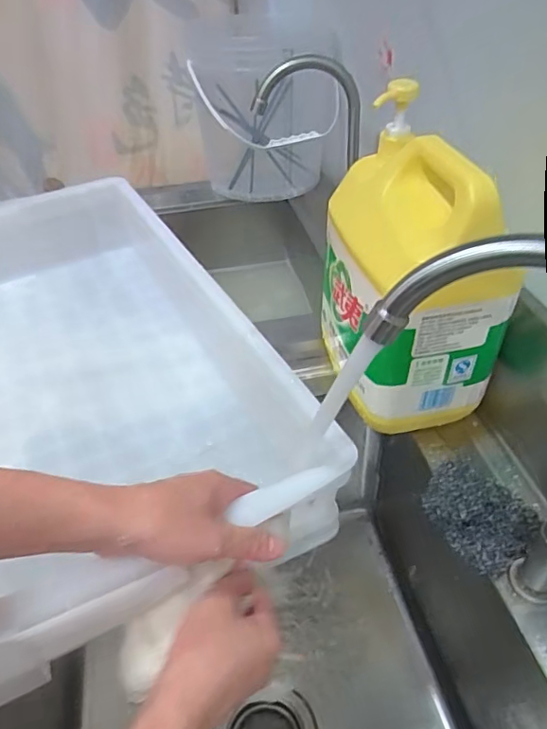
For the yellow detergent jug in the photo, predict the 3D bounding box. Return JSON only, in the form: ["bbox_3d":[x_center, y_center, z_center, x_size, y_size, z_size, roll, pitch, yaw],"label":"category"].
[{"bbox_3d":[0.131,-0.087,0.545,0.129,0.261,0.187,-10,41,-8],"label":"yellow detergent jug"}]

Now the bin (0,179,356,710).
[{"bbox_3d":[-0.260,0.012,0.578,0.420,0.130,0.617,-23,45,-22],"label":"bin"}]

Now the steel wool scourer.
[{"bbox_3d":[0.181,0.134,0.491,0.080,0.034,0.094,-33,49,-30],"label":"steel wool scourer"}]

